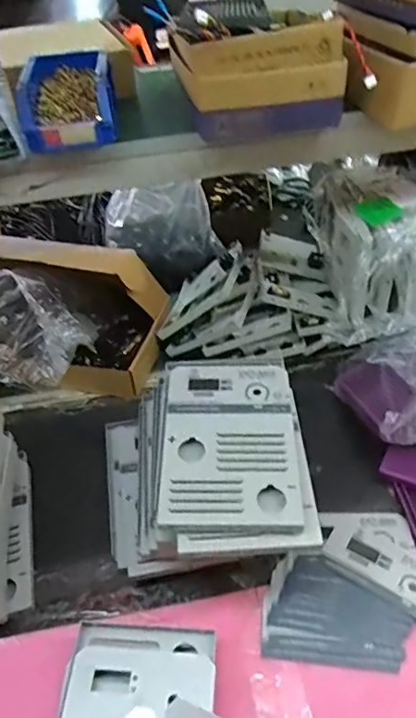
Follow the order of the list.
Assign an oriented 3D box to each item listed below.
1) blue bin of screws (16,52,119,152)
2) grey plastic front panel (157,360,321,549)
[{"bbox_3d":[-0.170,-0.307,0.629,0.111,0.065,0.133,-13,46,-8],"label":"blue bin of screws"},{"bbox_3d":[0.031,0.101,0.618,0.161,0.034,0.234,-3,45,1],"label":"grey plastic front panel"}]

